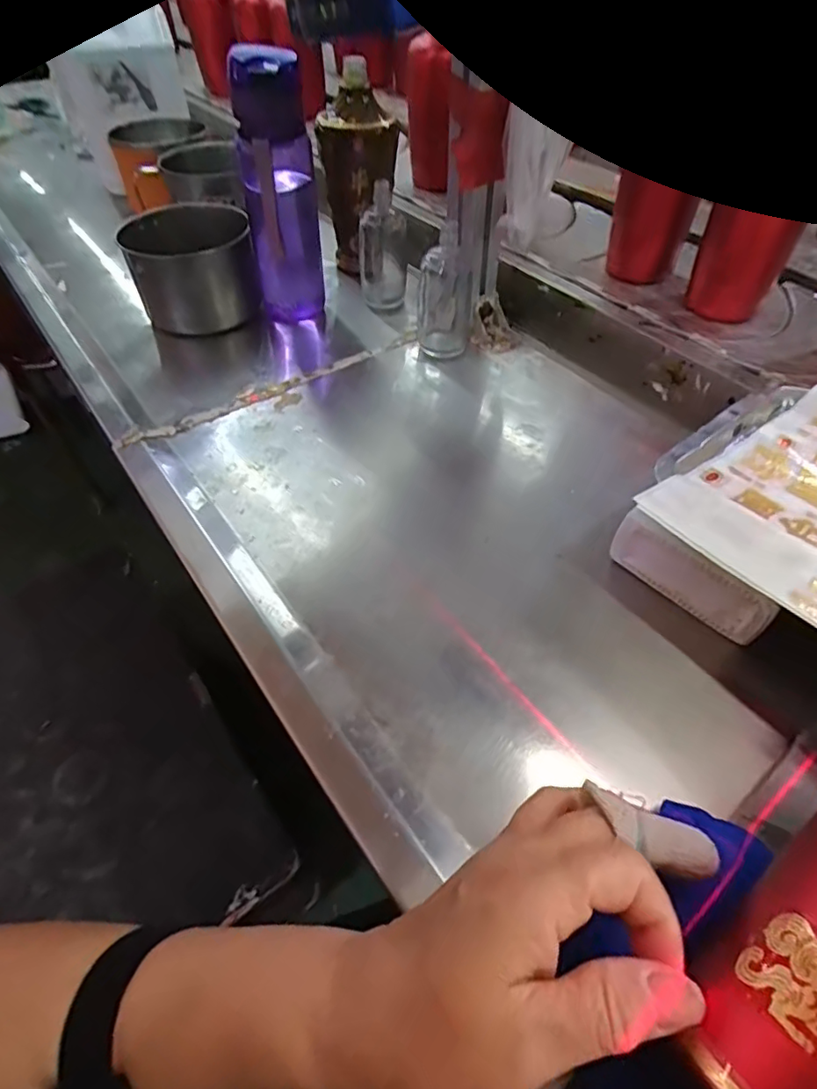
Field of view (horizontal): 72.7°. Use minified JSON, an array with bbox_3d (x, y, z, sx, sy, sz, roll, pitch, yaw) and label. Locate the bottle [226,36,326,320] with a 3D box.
[{"bbox_3d":[-0.125,-0.329,0.546,0.074,0.236,0.064,-11,52,-7],"label":"bottle"}]

